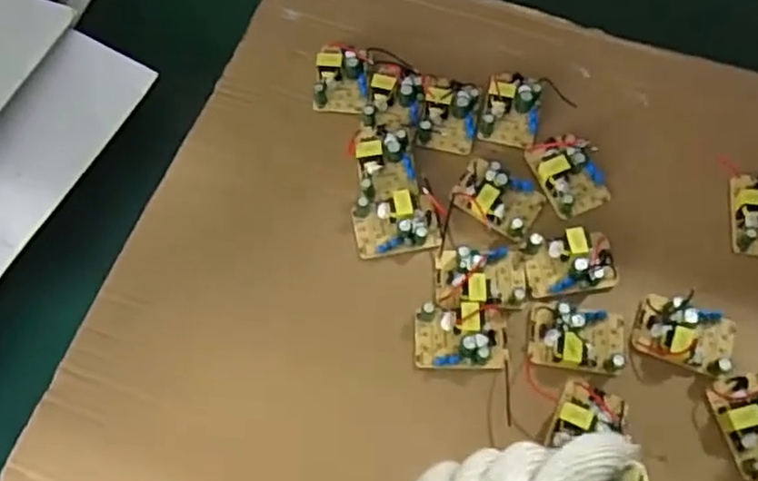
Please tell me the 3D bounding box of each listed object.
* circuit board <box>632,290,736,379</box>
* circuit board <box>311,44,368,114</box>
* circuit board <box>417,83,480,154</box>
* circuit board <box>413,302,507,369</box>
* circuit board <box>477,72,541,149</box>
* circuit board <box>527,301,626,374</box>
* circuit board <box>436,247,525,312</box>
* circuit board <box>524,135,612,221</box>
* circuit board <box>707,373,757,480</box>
[{"bbox_3d":[0.171,0.051,0.381,0.051,0.018,0.036,20,70,8],"label":"circuit board"},{"bbox_3d":[-0.025,-0.106,0.448,0.033,0.017,0.040,3,69,1],"label":"circuit board"},{"bbox_3d":[0.045,-0.081,0.437,0.034,0.015,0.044,11,69,4],"label":"circuit board"},{"bbox_3d":[0.046,0.053,0.385,0.051,0.014,0.035,0,69,0],"label":"circuit board"},{"bbox_3d":[0.086,-0.089,0.446,0.037,0.015,0.052,11,69,5],"label":"circuit board"},{"bbox_3d":[0.113,0.054,0.388,0.053,0.014,0.035,10,69,4],"label":"circuit board"},{"bbox_3d":[0.060,0.020,0.398,0.052,0.012,0.036,-4,69,-2],"label":"circuit board"},{"bbox_3d":[0.119,-0.044,0.428,0.037,0.012,0.051,-21,70,-8],"label":"circuit board"},{"bbox_3d":[0.201,0.097,0.362,0.036,0.015,0.052,-13,69,-5],"label":"circuit board"}]

